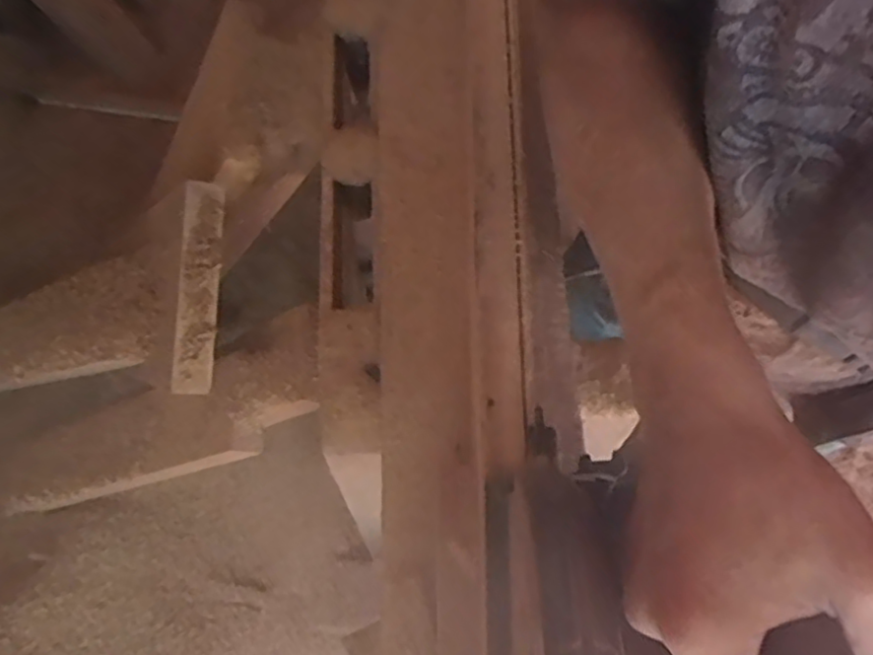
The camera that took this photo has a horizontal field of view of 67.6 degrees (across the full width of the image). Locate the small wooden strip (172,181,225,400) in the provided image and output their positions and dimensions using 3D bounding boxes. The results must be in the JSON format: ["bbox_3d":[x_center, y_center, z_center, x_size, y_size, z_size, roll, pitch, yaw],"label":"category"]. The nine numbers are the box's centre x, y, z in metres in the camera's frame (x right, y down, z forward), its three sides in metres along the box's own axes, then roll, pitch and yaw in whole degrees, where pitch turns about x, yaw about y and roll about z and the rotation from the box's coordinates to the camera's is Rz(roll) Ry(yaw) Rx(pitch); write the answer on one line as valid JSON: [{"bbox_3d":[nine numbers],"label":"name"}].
[{"bbox_3d":[-0.217,-0.036,0.596,0.033,0.011,0.189,4,87,-28],"label":"small wooden strip"}]

